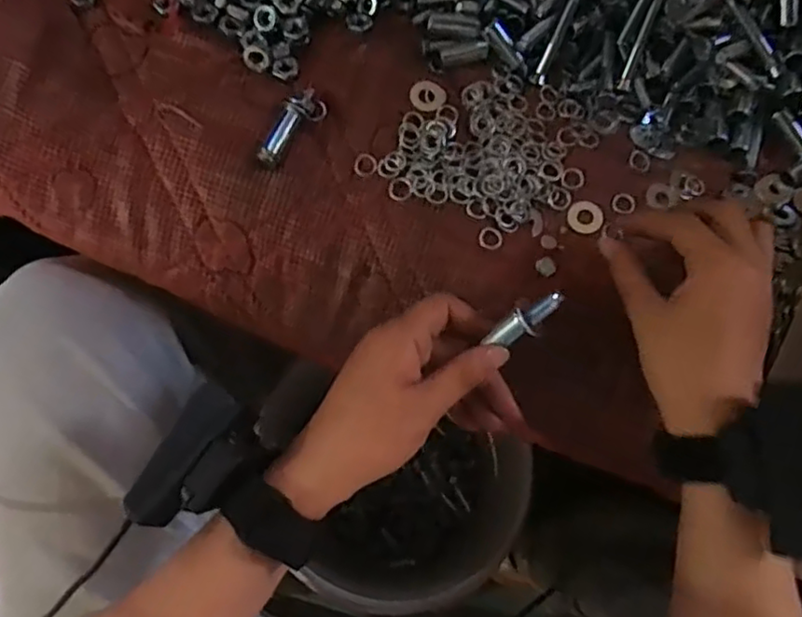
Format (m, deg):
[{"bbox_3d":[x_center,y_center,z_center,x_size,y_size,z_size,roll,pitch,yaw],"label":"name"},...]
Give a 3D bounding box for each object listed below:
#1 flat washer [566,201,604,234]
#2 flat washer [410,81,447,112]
[{"bbox_3d":[0.115,-0.057,0.400,0.021,0.004,0.022,0,74,-1],"label":"flat washer"},{"bbox_3d":[0.018,-0.136,0.415,0.023,0.004,0.022,-3,75,-2],"label":"flat washer"}]

